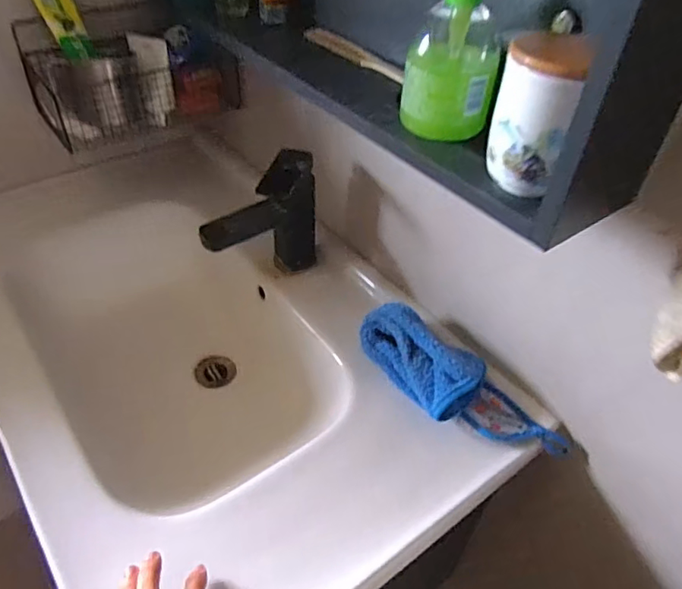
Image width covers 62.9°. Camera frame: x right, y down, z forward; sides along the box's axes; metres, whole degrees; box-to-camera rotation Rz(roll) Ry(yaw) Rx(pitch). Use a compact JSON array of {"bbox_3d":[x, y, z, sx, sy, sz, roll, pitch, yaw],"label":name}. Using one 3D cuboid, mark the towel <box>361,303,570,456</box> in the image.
[{"bbox_3d":[0.127,0.104,0.618,0.253,0.056,0.088,36,48,15],"label":"towel"}]

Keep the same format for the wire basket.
[{"bbox_3d":[-0.311,-0.329,0.849,0.286,0.129,0.120,-19,46,-26],"label":"wire basket"}]

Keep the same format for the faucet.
[{"bbox_3d":[-0.105,-0.098,0.715,0.154,0.157,0.041,-17,45,-24],"label":"faucet"}]

